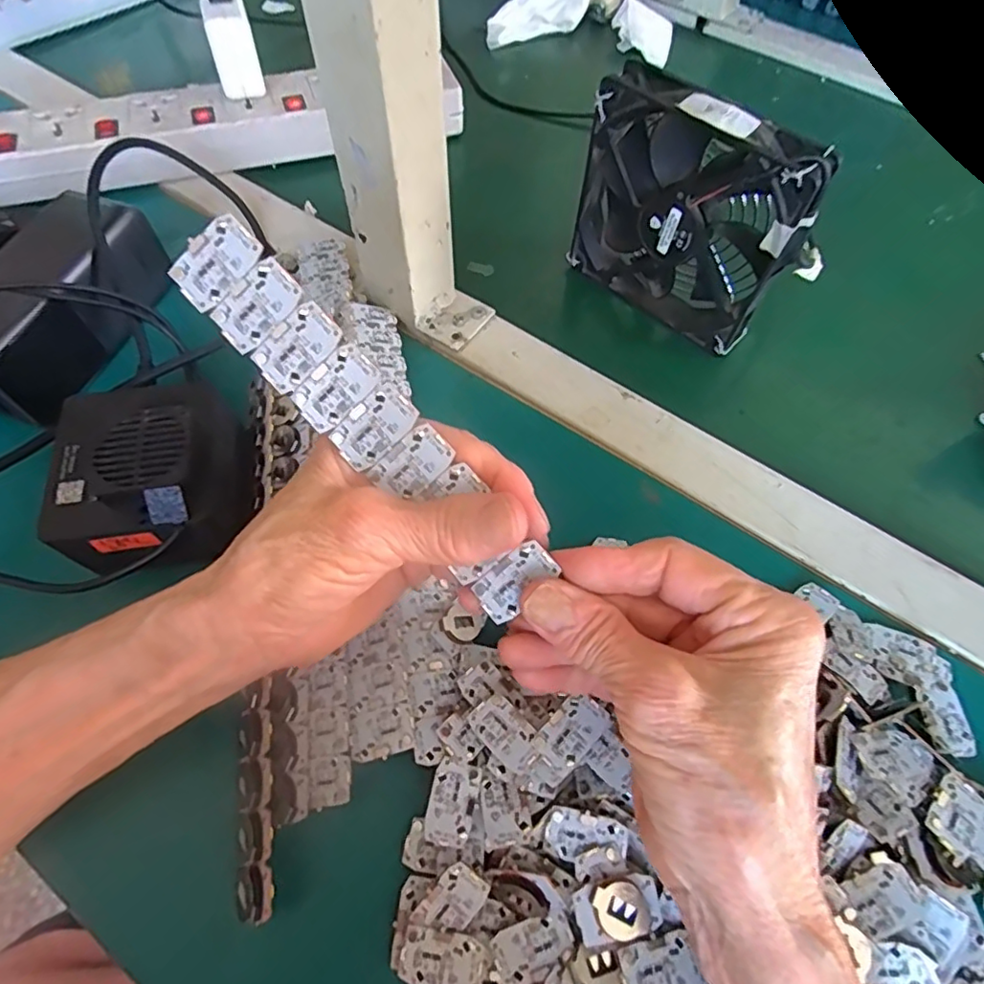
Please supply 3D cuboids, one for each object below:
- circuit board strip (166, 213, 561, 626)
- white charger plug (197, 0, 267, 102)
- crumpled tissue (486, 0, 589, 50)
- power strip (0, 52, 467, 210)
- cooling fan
[{"bbox_3d":[-0.041,-0.022,0.196,0.029,0.005,0.155,-42,96,7],"label":"circuit board strip"},{"bbox_3d":[-0.173,-0.296,0.393,0.029,0.052,0.025,-18,64,-9],"label":"white charger plug"},{"bbox_3d":[0.046,-0.435,0.515,0.064,0.039,0.122,27,66,13],"label":"crumpled tissue"},{"bbox_3d":[-0.210,-0.253,0.409,0.378,0.037,0.065,-16,64,-9],"label":"power strip"},{"bbox_3d":[0.106,-0.153,0.324,0.121,0.114,0.033,33,67,15],"label":"cooling fan"}]

